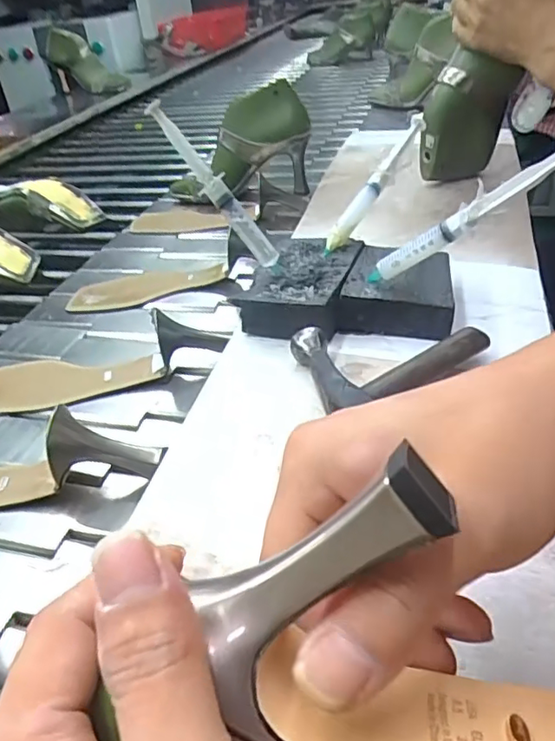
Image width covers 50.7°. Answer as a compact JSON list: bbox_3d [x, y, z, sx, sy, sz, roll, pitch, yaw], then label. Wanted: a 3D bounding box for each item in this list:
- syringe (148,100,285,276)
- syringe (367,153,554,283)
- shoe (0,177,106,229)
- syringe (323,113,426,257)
[{"bbox_3d":[-0.046,-0.147,0.478,0.023,0.162,0.021,-28,16,43],"label":"syringe"},{"bbox_3d":[0.123,-0.103,0.415,0.169,0.020,0.019,-31,13,45],"label":"syringe"},{"bbox_3d":[-0.388,-0.260,0.908,0.239,0.070,0.084,12,36,17],"label":"shoe"},{"bbox_3d":[0.092,-0.176,0.545,0.020,0.027,0.175,21,68,34],"label":"syringe"}]

